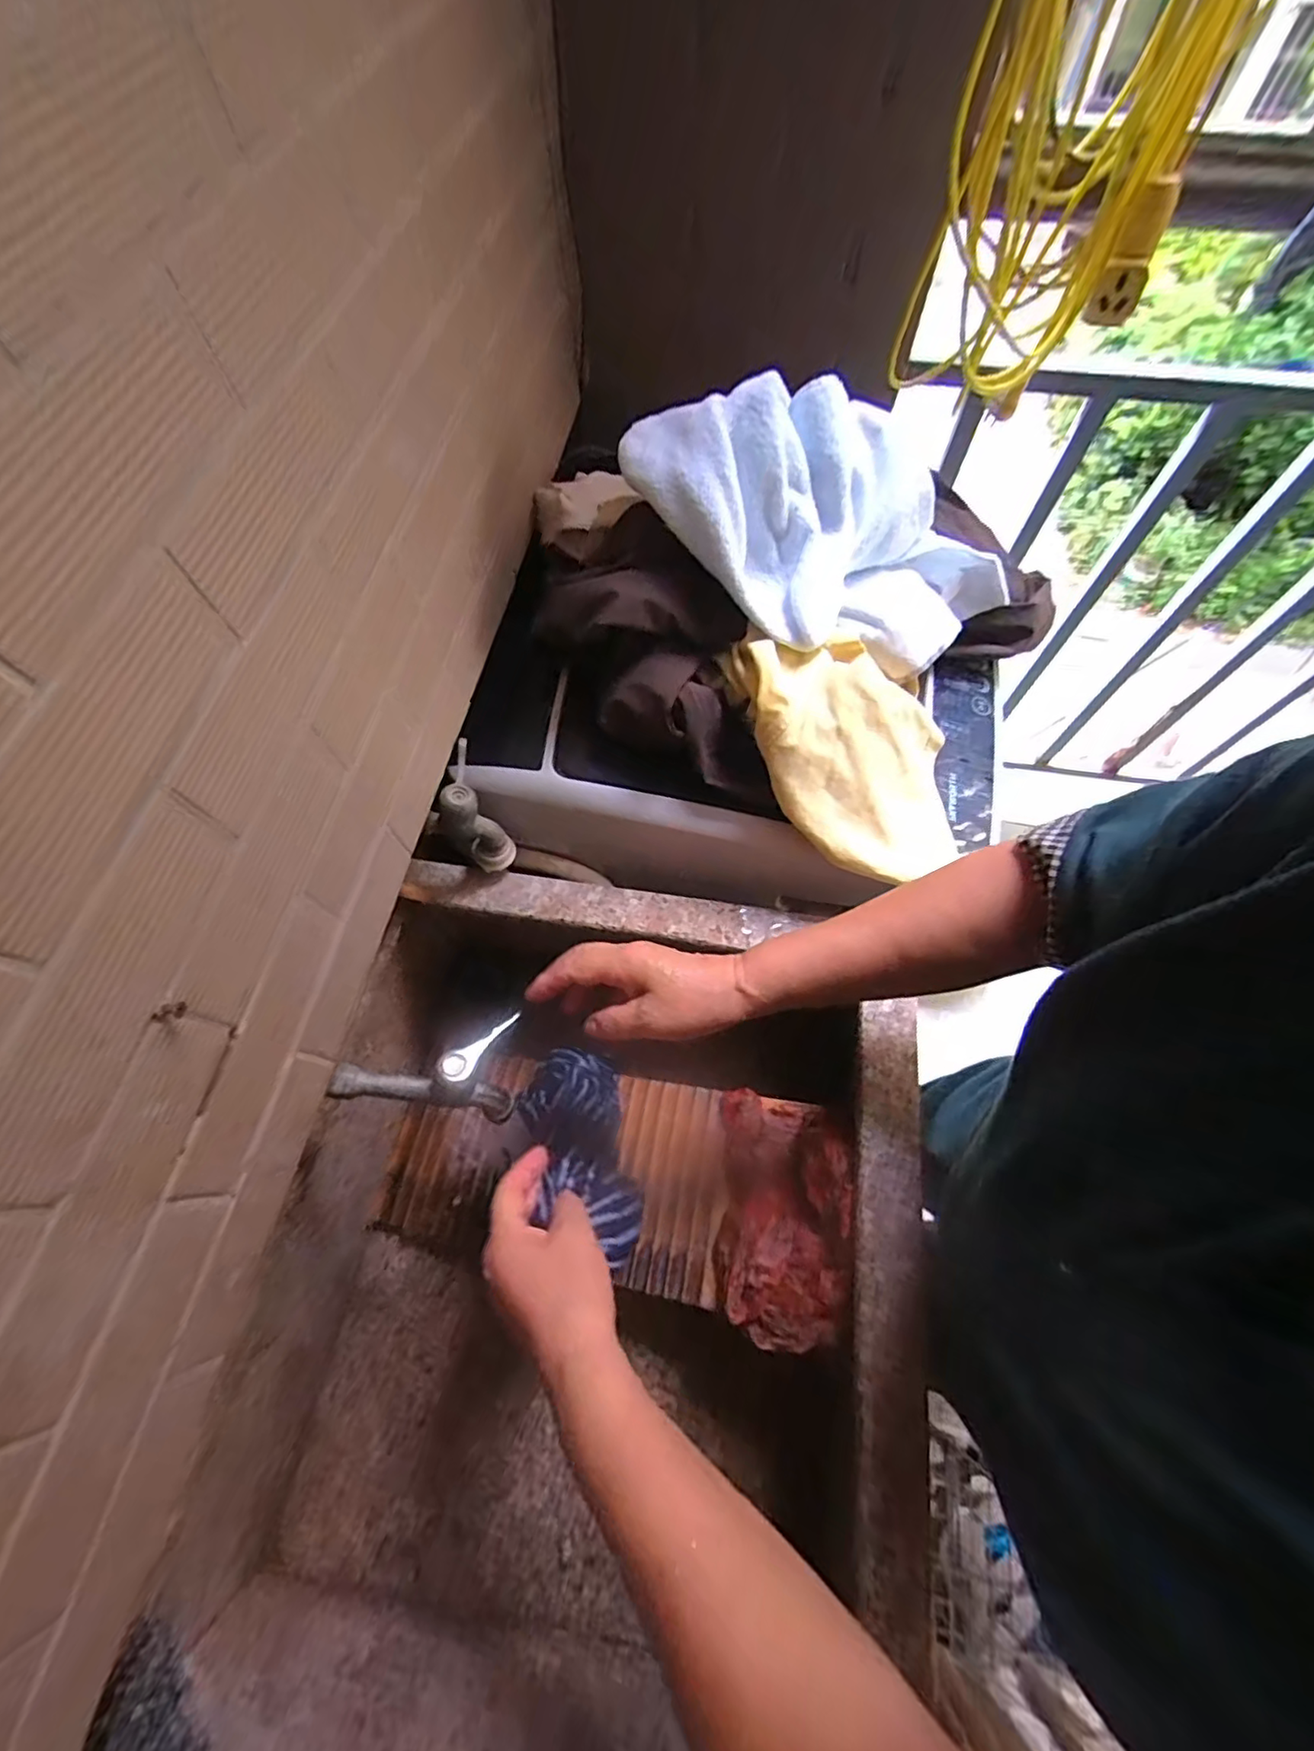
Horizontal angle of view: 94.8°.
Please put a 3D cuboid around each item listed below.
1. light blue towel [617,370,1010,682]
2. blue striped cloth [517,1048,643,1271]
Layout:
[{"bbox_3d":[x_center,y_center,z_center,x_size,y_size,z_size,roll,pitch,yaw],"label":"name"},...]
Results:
[{"bbox_3d":[0.152,-0.273,0.489,0.326,0.160,0.164,-7,65,-2],"label":"light blue towel"},{"bbox_3d":[-0.067,0.233,0.541,0.090,0.229,0.076,-24,107,-10],"label":"blue striped cloth"}]

